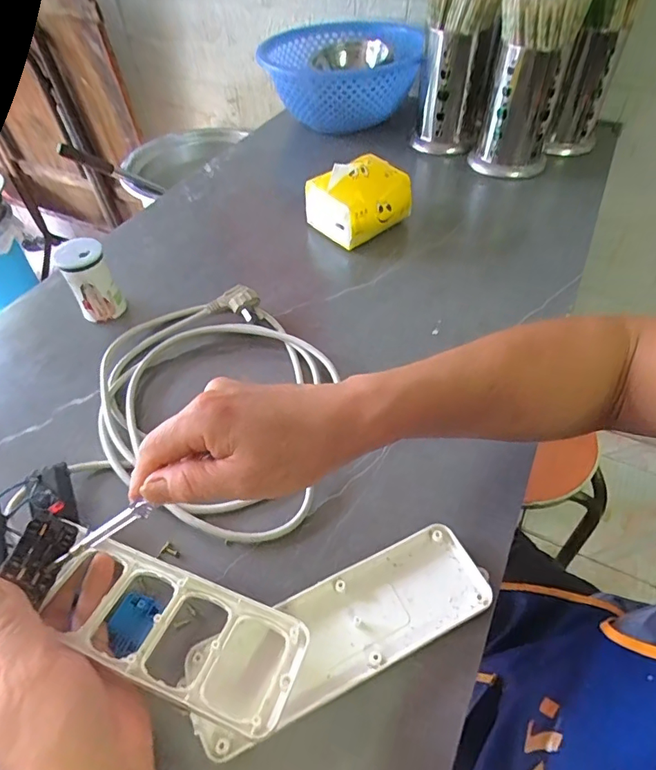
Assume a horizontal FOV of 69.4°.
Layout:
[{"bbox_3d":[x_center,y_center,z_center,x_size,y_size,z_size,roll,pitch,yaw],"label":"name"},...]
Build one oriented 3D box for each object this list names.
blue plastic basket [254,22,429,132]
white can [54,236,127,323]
[{"bbox_3d":[0.051,-0.561,0.857,0.242,0.104,0.285,17,53,15],"label":"blue plastic basket"},{"bbox_3d":[-0.260,-0.115,0.521,0.045,0.082,0.042,-1,51,1],"label":"white can"}]

